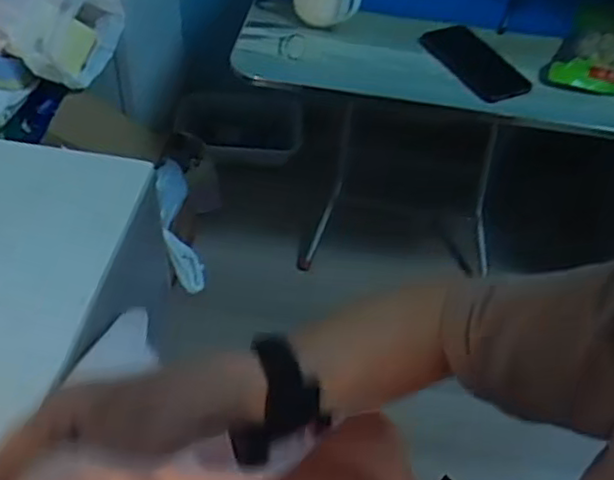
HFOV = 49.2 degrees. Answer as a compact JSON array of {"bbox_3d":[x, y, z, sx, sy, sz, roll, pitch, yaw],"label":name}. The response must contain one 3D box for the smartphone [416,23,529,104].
[{"bbox_3d":[0.232,-0.240,0.915,0.085,0.014,0.163,-20,52,-22],"label":"smartphone"}]

